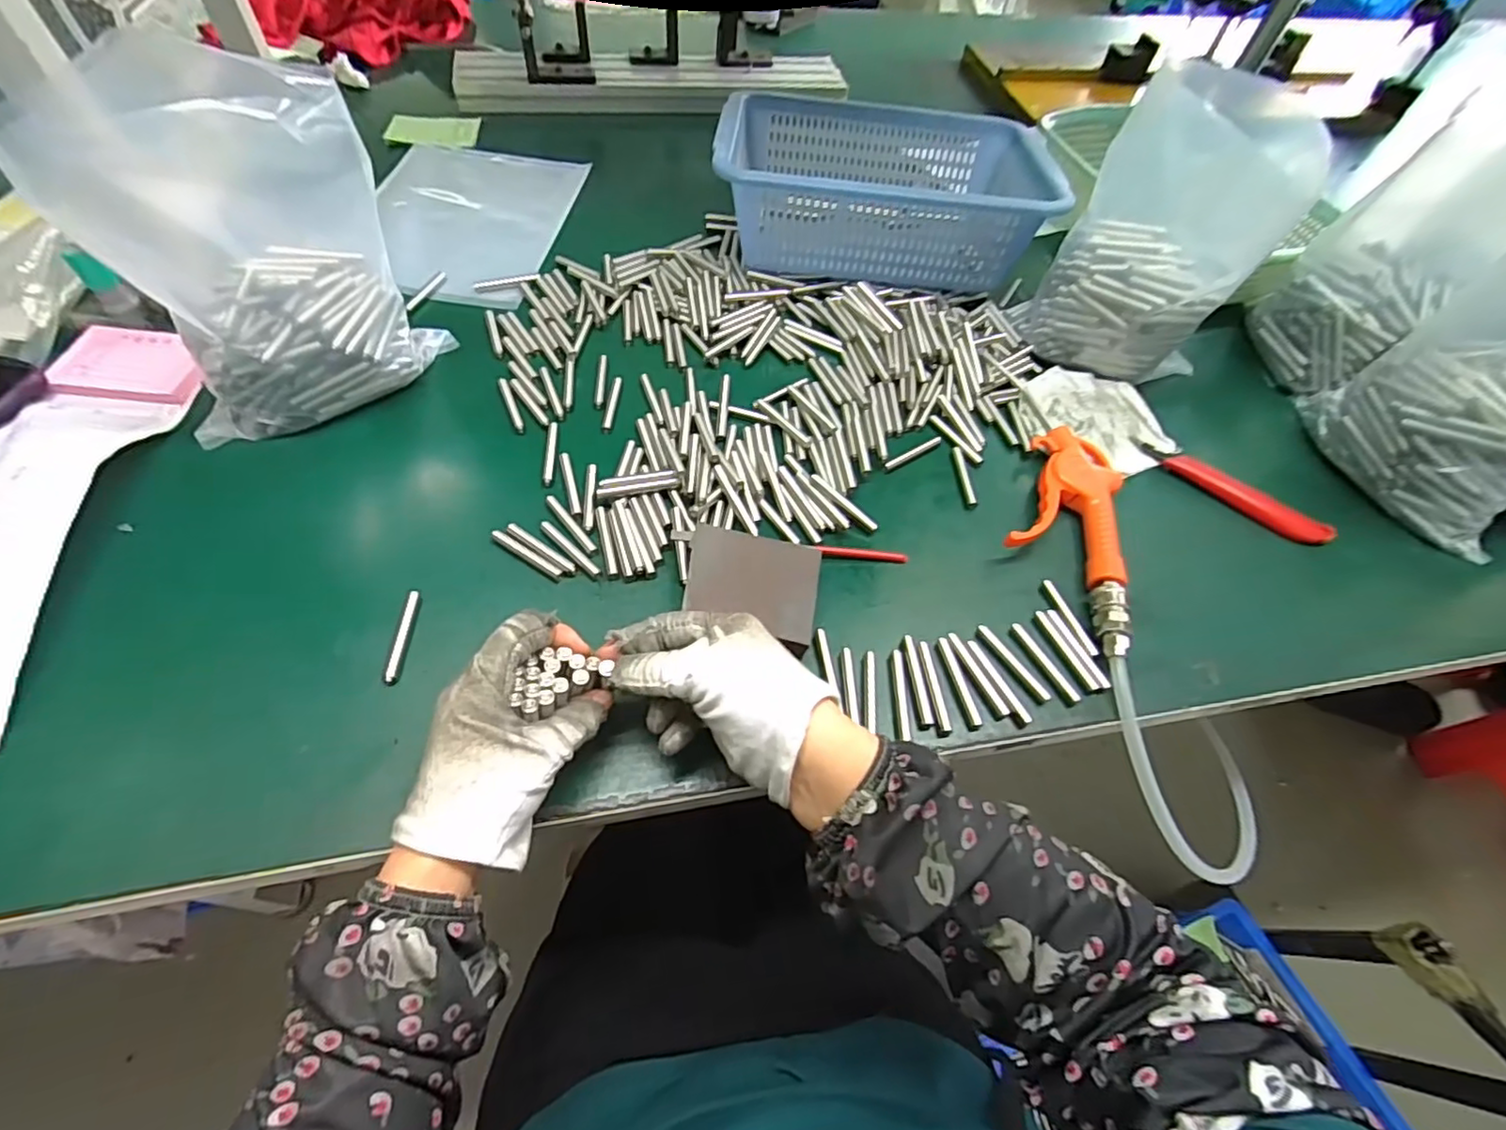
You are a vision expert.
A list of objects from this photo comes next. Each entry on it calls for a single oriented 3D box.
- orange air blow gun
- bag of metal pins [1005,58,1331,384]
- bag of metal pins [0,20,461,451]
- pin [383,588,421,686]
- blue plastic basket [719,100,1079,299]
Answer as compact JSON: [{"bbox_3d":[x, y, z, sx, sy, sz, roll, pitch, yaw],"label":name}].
[{"bbox_3d":[0.224,-0.028,0.445,0.080,0.023,0.183,22,57,9],"label":"orange air blow gun"},{"bbox_3d":[0.311,-0.245,0.498,0.139,0.188,0.089,29,58,13],"label":"bag of metal pins"},{"bbox_3d":[-0.316,-0.196,0.409,0.175,0.195,0.094,-26,62,-21],"label":"bag of metal pins"},{"bbox_3d":[-0.206,0.042,0.376,0.008,0.005,0.060,1,56,-5],"label":"pin"},{"bbox_3d":[0.124,-0.369,0.620,0.304,0.095,0.214,7,56,-1],"label":"blue plastic basket"}]

